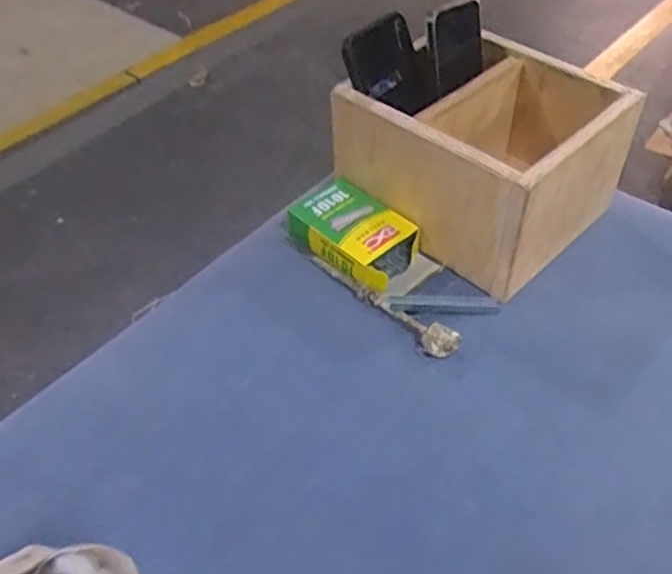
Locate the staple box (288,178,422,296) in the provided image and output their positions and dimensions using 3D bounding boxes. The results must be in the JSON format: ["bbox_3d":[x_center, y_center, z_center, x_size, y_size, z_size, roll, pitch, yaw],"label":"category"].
[{"bbox_3d":[0.016,-0.049,0.627,0.122,0.034,0.073,30,55,26],"label":"staple box"}]

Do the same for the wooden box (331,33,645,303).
[{"bbox_3d":[0.136,-0.129,0.634,0.214,0.128,0.187,36,58,29],"label":"wooden box"}]

